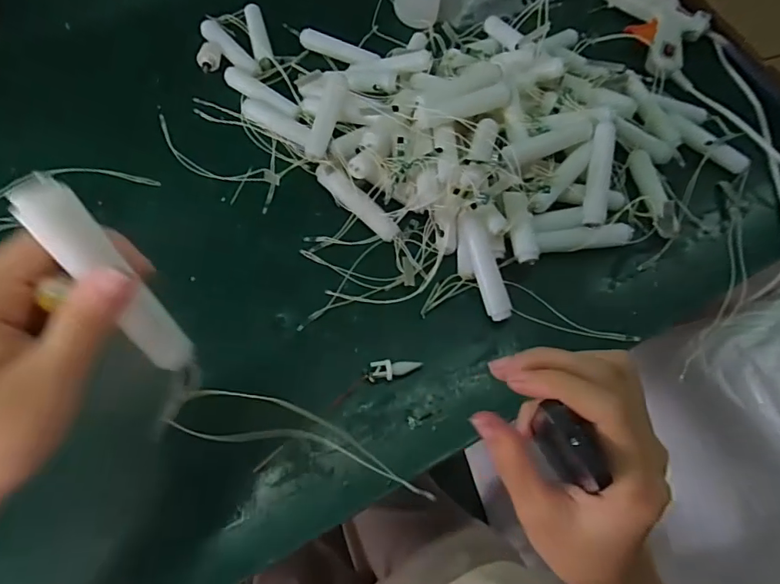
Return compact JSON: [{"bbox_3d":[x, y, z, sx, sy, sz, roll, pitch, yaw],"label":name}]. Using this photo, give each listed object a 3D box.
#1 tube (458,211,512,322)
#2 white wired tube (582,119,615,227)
[{"bbox_3d":[0.076,-0.021,0.378,0.021,0.016,0.087,-16,86,-11],"label":"tube"},{"bbox_3d":[0.174,-0.100,0.404,0.016,0.014,0.091,9,84,0],"label":"white wired tube"}]

